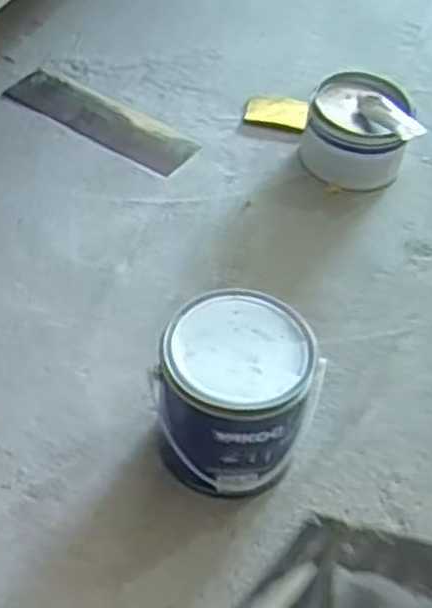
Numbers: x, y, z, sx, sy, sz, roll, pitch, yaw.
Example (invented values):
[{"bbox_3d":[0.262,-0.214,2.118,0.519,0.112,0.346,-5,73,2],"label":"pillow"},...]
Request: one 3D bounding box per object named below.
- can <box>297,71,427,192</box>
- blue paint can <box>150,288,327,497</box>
[{"bbox_3d":[0.200,-0.249,1.152,0.146,0.115,0.153,4,51,-5],"label":"can"},{"bbox_3d":[0.024,0.095,0.811,0.143,0.162,0.141,4,51,-5],"label":"blue paint can"}]

